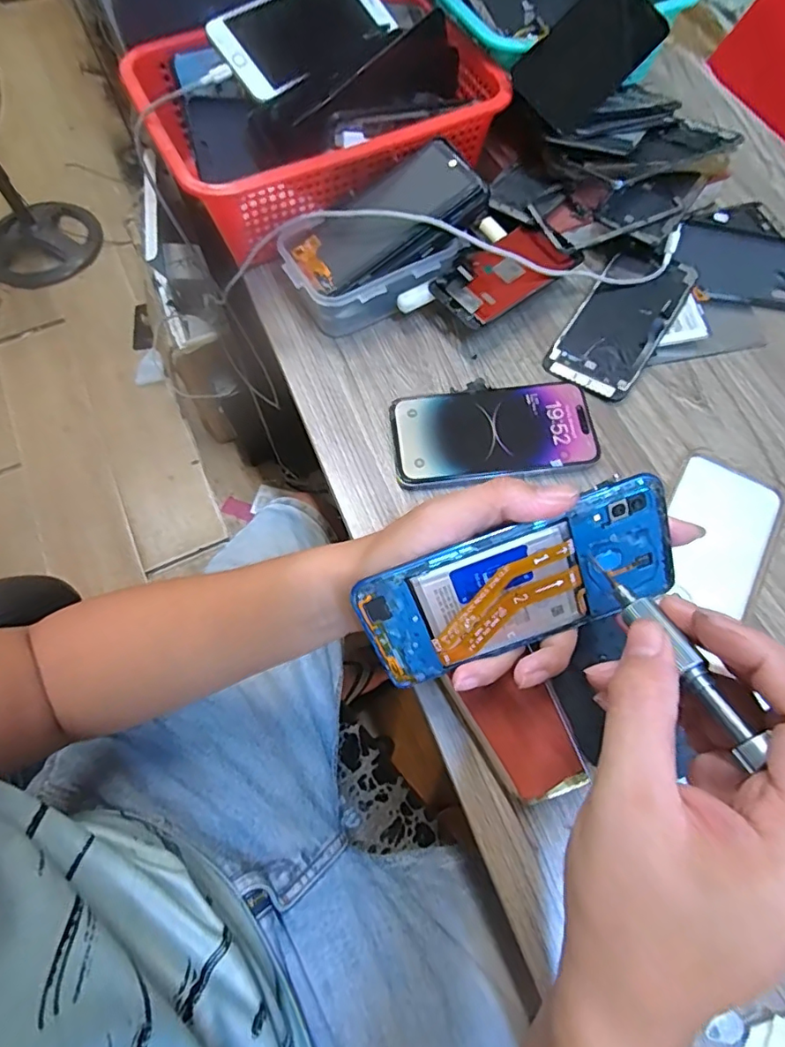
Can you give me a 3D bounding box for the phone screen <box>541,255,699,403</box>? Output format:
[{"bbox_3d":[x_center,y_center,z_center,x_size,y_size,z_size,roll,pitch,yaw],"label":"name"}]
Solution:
[{"bbox_3d":[0.197,-0.177,0.464,0.075,0.012,0.150,31,76,17],"label":"phone screen"}]

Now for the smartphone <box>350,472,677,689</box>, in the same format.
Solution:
[{"bbox_3d":[0.062,0.033,0.268,0.153,0.070,0.004,-22,27,5],"label":"smartphone"}]

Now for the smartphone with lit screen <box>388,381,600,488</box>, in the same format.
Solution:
[{"bbox_3d":[0.078,-0.072,0.426,0.156,0.015,0.075,-6,67,-2],"label":"smartphone with lit screen"}]

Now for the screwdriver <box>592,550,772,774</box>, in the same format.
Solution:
[{"bbox_3d":[0.110,0.047,0.214,0.013,0.011,0.096,-19,46,-7],"label":"screwdriver"}]

